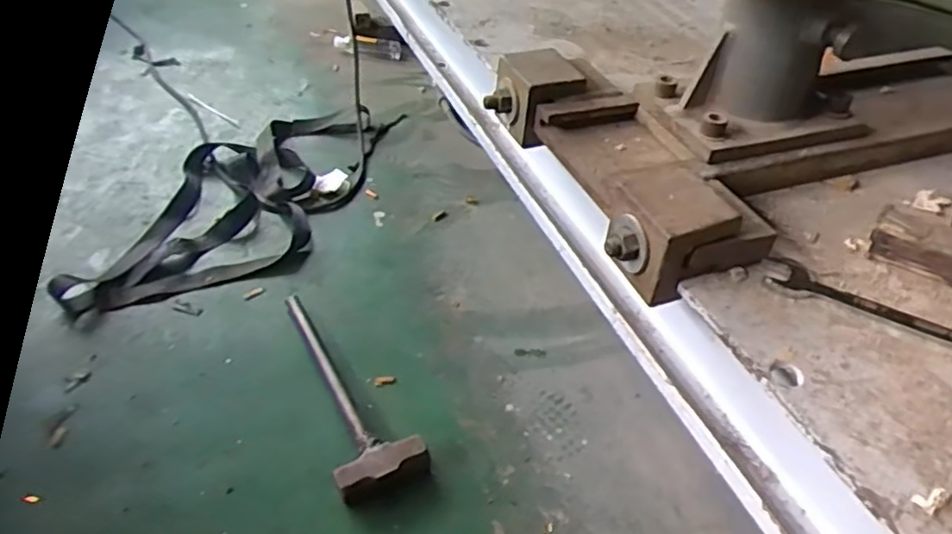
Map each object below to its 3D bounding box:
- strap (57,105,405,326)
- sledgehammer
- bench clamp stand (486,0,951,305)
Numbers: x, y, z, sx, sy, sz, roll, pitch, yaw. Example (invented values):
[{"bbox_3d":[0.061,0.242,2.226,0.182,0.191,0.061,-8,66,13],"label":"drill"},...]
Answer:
[{"bbox_3d":[-0.546,-0.184,1.634,0.506,0.074,0.954,11,42,9],"label":"strap"},{"bbox_3d":[-0.222,0.179,1.123,0.141,0.054,0.486,-14,44,-19],"label":"sledgehammer"},{"bbox_3d":[0.310,-0.271,0.633,0.542,0.312,0.347,-18,46,-23],"label":"bench clamp stand"}]

